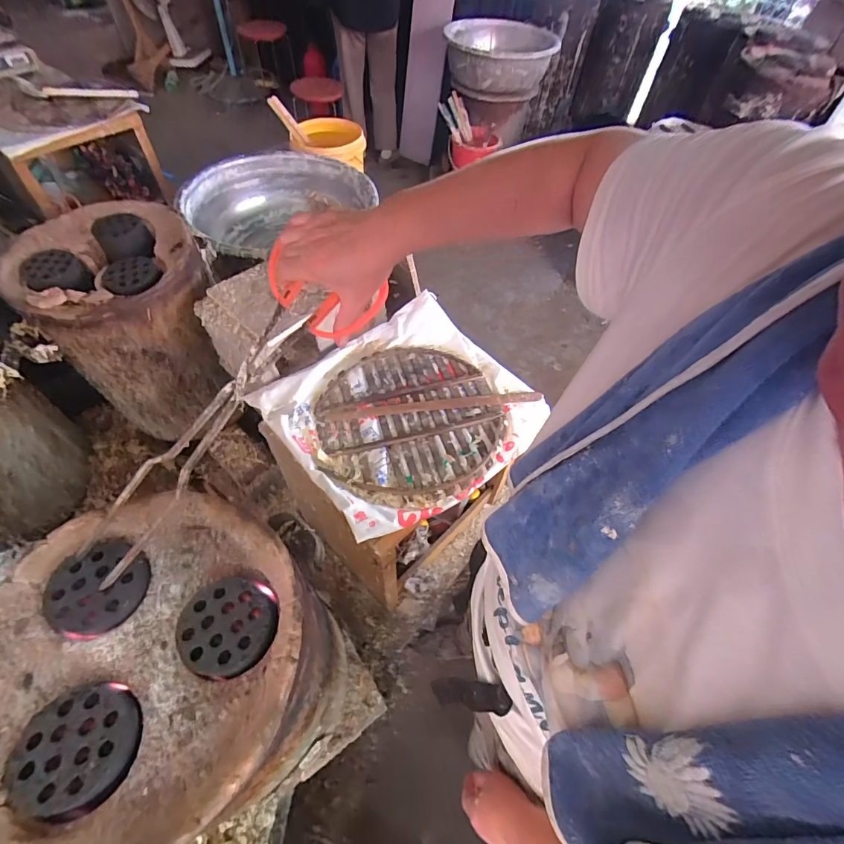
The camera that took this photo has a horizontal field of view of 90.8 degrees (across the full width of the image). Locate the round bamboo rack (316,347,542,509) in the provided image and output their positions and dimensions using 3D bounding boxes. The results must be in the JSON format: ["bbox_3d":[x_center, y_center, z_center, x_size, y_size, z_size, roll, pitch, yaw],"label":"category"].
[{"bbox_3d":[-0.023,-0.014,0.859,0.355,0.020,0.395,40,62,22],"label":"round bamboo rack"}]

